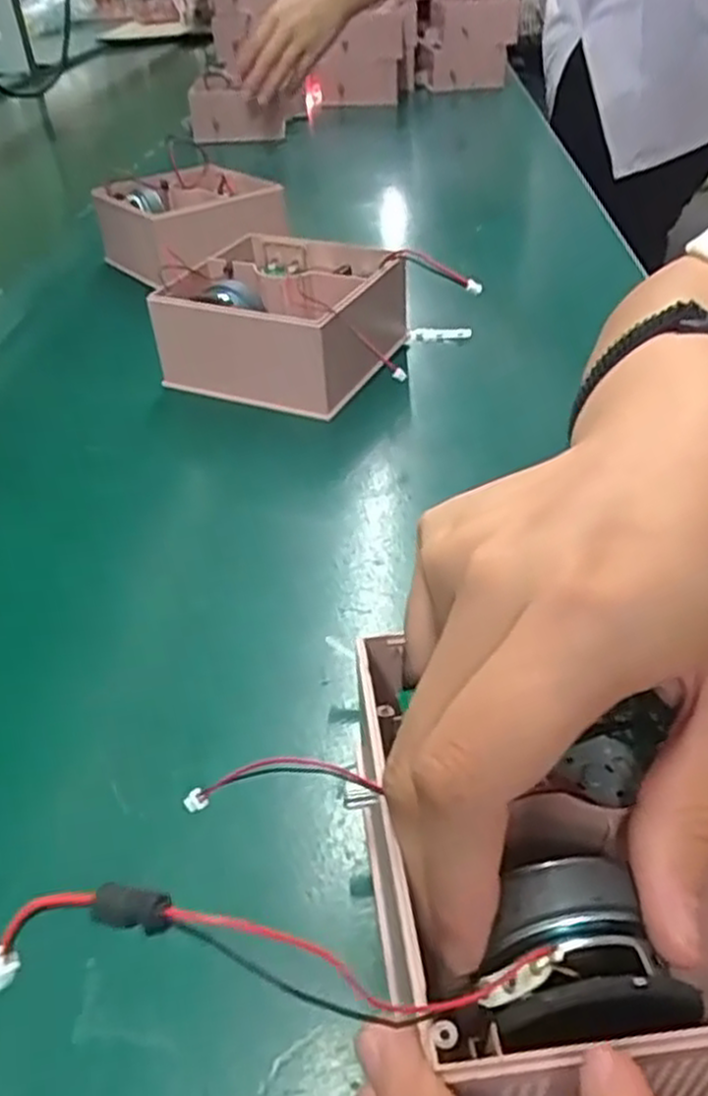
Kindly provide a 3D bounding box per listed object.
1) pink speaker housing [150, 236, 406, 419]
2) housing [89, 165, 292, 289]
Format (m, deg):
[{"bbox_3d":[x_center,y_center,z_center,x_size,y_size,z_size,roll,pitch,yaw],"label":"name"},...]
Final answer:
[{"bbox_3d":[-0.030,-0.120,0.424,0.120,0.056,0.109,15,42,23],"label":"pink speaker housing"},{"bbox_3d":[-0.116,-0.233,0.574,0.111,0.062,0.098,-24,42,-24],"label":"housing"}]

